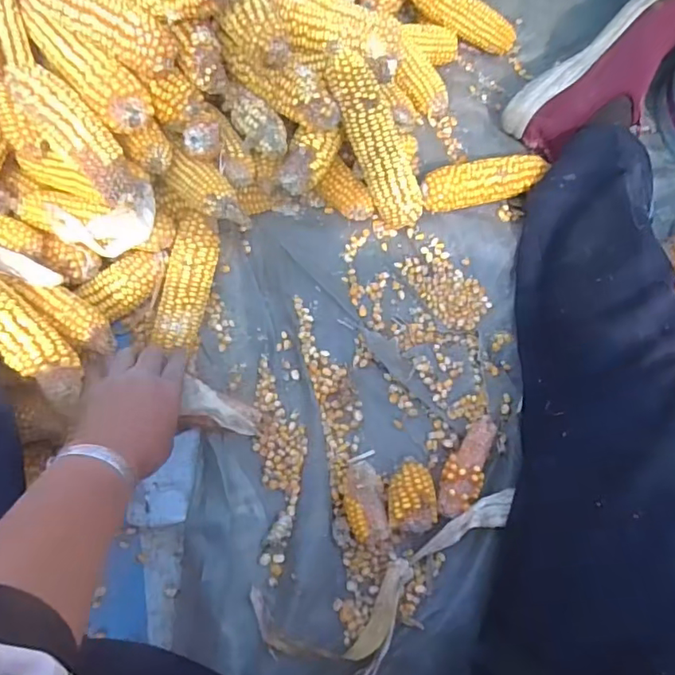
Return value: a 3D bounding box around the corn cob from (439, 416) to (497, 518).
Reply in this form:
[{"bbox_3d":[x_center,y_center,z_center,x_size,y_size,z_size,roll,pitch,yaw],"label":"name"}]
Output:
[{"bbox_3d":[0.128,0.126,0.541,0.039,0.032,0.109,19,73,4],"label":"corn cob"}]

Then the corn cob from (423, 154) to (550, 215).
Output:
[{"bbox_3d":[0.171,-0.180,0.634,0.160,0.054,0.048,-17,74,-8],"label":"corn cob"}]

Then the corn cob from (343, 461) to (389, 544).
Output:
[{"bbox_3d":[0.027,0.159,0.528,0.040,0.036,0.077,-4,73,-4],"label":"corn cob"}]

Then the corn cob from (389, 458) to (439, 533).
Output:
[{"bbox_3d":[0.073,0.155,0.527,0.047,0.040,0.064,1,72,-2],"label":"corn cob"}]

